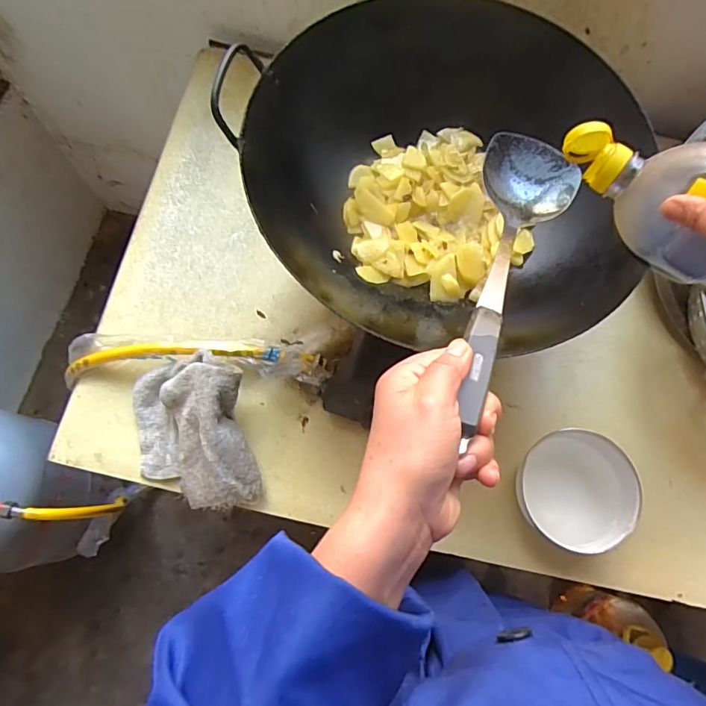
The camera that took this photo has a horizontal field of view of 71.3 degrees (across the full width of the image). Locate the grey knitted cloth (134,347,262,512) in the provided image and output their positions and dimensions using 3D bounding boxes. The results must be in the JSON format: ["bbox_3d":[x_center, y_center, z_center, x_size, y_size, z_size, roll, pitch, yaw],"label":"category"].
[{"bbox_3d":[-0.204,0.100,0.611,0.148,0.089,0.187,-11,73,-5],"label":"grey knitted cloth"}]

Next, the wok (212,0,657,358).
[{"bbox_3d":[0.102,-0.202,0.573,0.457,0.133,0.358,16,73,4],"label":"wok"}]

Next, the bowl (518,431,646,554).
[{"bbox_3d":[0.281,0.176,0.617,0.151,0.060,0.144,0,73,-1],"label":"bowl"}]

